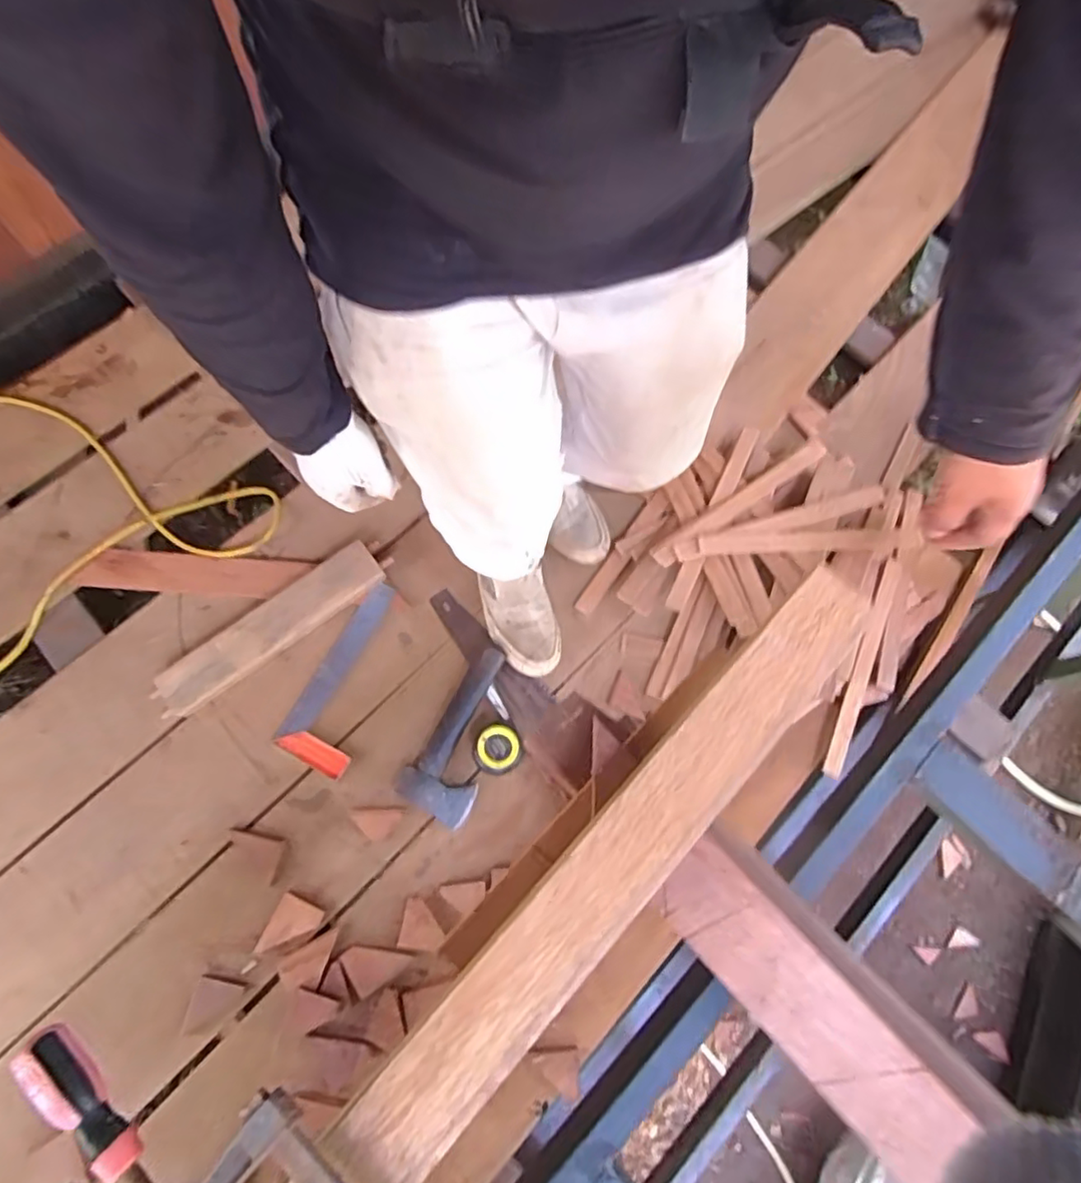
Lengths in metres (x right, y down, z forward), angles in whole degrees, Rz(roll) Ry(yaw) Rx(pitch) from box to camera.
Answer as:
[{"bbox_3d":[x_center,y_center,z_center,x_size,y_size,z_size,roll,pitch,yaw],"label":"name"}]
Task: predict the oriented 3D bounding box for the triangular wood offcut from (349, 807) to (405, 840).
[{"bbox_3d":[-0.246,0.348,0.930,0.076,0.005,0.044,-3,70,-3],"label":"triangular wood offcut"}]

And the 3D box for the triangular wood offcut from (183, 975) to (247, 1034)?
[{"bbox_3d":[-0.449,0.567,0.843,0.059,0.006,0.071,17,70,4],"label":"triangular wood offcut"}]

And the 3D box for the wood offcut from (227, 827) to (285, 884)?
[{"bbox_3d":[-0.410,0.374,0.911,0.099,0.008,0.049,39,73,11],"label":"wood offcut"}]

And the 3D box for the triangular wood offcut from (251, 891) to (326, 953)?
[{"bbox_3d":[-0.356,0.481,0.882,0.064,0.009,0.078,23,71,6],"label":"triangular wood offcut"}]

